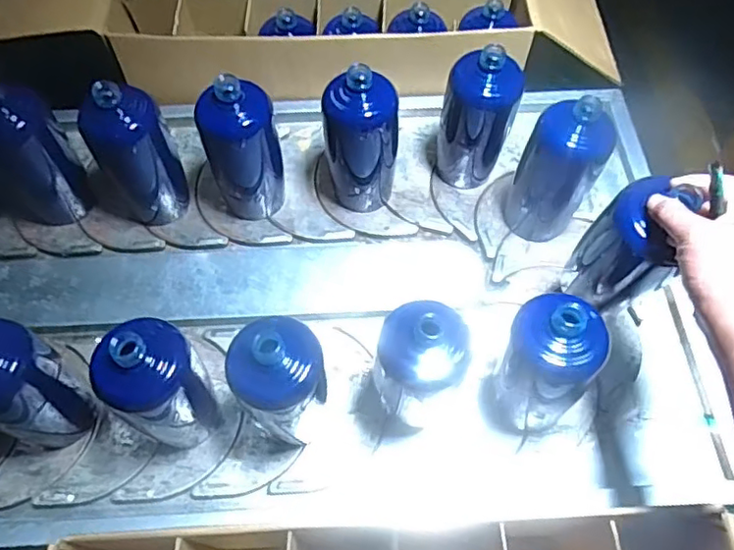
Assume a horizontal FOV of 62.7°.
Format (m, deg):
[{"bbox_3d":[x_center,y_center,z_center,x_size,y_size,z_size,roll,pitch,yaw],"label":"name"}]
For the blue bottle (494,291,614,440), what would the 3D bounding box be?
[{"bbox_3d":[0.166,0.084,0.561,0.073,0.189,0.087,-36,69,-18],"label":"blue bottle"}]

